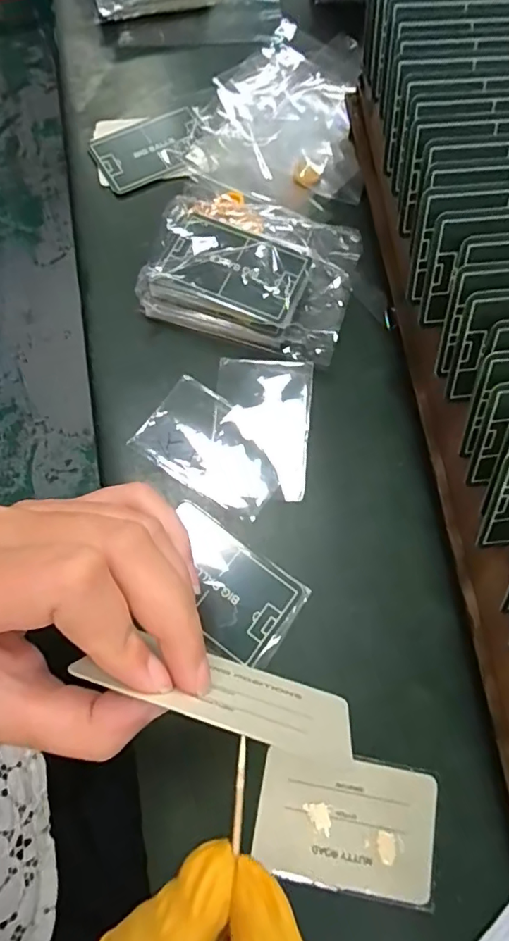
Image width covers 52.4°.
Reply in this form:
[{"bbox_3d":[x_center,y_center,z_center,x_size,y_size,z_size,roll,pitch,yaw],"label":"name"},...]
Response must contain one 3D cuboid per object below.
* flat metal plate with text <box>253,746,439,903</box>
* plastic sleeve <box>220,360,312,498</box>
[{"bbox_3d":[0.044,0.170,0.249,0.083,0.004,0.053,9,73,3],"label":"flat metal plate with text"},{"bbox_3d":[0.005,-0.026,0.313,0.055,0.004,0.084,3,79,0],"label":"plastic sleeve"}]

